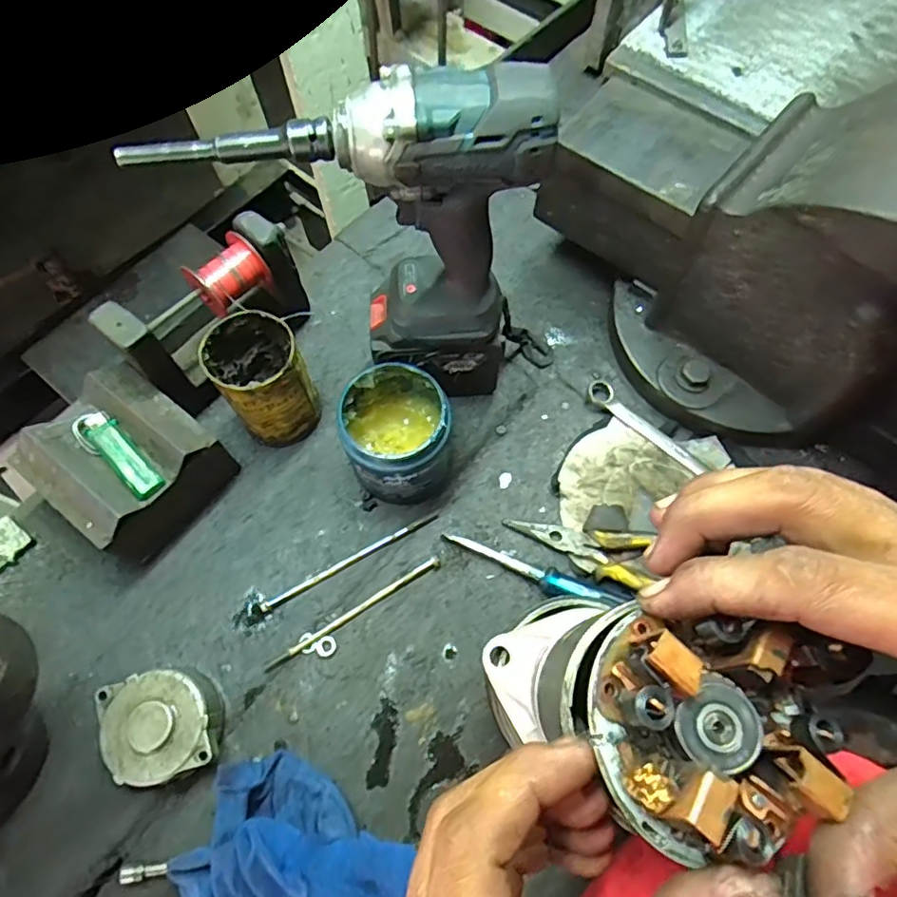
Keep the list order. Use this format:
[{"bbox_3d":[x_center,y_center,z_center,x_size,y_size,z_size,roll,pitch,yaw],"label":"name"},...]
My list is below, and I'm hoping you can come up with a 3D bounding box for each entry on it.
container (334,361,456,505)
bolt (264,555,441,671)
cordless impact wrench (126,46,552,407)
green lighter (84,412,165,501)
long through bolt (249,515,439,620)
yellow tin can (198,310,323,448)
[{"bbox_3d":[-0.040,-0.010,0.499,0.086,0.103,0.087,0,67,1],"label":"container"},{"bbox_3d":[-0.079,0.138,0.490,0.164,0.011,0.008,-30,69,-11],"label":"bolt"},{"bbox_3d":[-0.051,-0.133,0.452,0.264,0.298,0.069,0,67,1],"label":"cordless impact wrench"},{"bbox_3d":[-0.260,0.005,0.461,0.081,0.016,0.024,42,74,17],"label":"green lighter"},{"bbox_3d":[-0.090,0.100,0.505,0.177,0.015,0.012,-27,69,-10],"label":"long through bolt"},{"bbox_3d":[-0.159,-0.057,0.514,0.069,0.115,0.072,0,67,1],"label":"yellow tin can"}]

